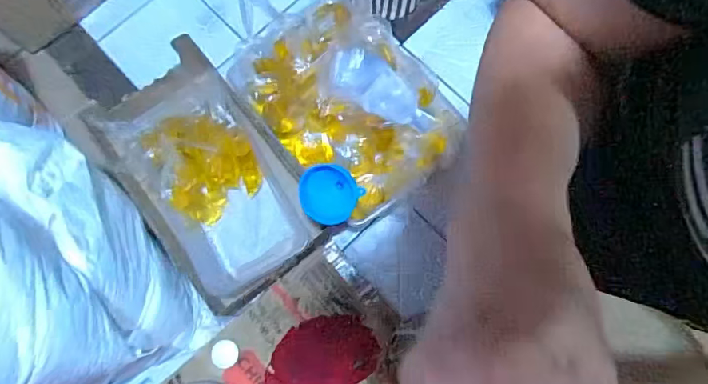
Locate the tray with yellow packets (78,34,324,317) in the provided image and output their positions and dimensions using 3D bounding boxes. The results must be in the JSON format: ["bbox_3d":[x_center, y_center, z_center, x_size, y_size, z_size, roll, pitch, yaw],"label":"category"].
[{"bbox_3d":[-0.239,-0.032,0.760,0.226,0.126,0.379,-39,79,-8],"label":"tray with yellow packets"}]

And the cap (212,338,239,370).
[{"bbox_3d":[-0.199,0.250,0.741,0.041,0.008,0.041,0,77,1],"label":"cap"}]

